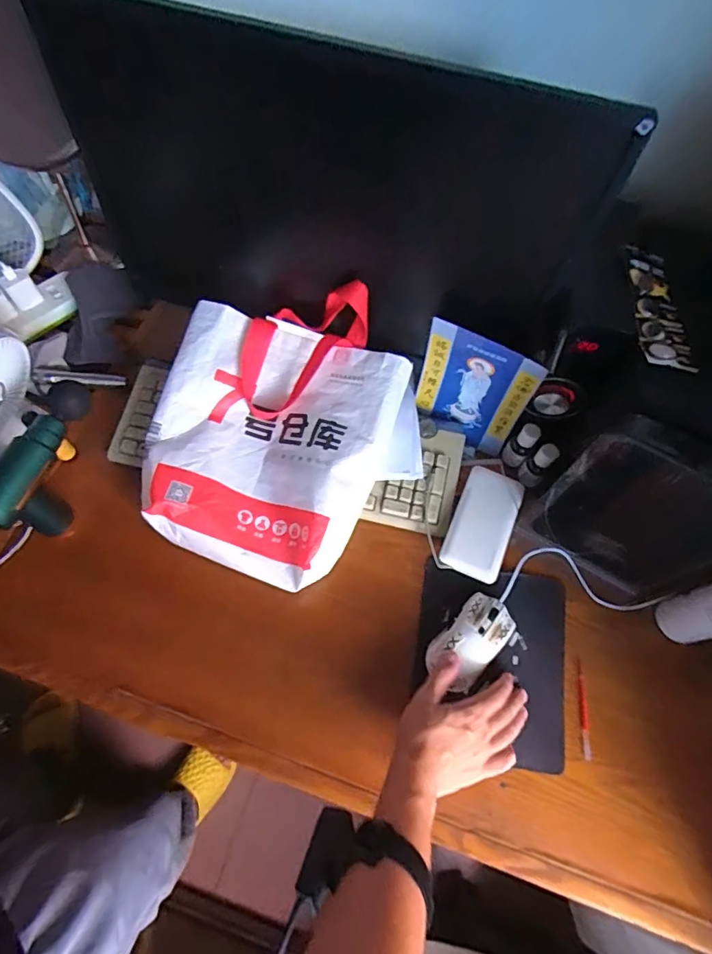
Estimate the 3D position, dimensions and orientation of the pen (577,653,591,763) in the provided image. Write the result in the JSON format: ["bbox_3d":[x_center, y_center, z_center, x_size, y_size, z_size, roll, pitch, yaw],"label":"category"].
[{"bbox_3d":[0.267,0.270,0.585,0.009,0.005,0.107,8,65,1],"label":"pen"}]

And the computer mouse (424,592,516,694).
[{"bbox_3d":[0.138,0.191,0.587,0.065,0.031,0.113,43,70,16],"label":"computer mouse"}]

